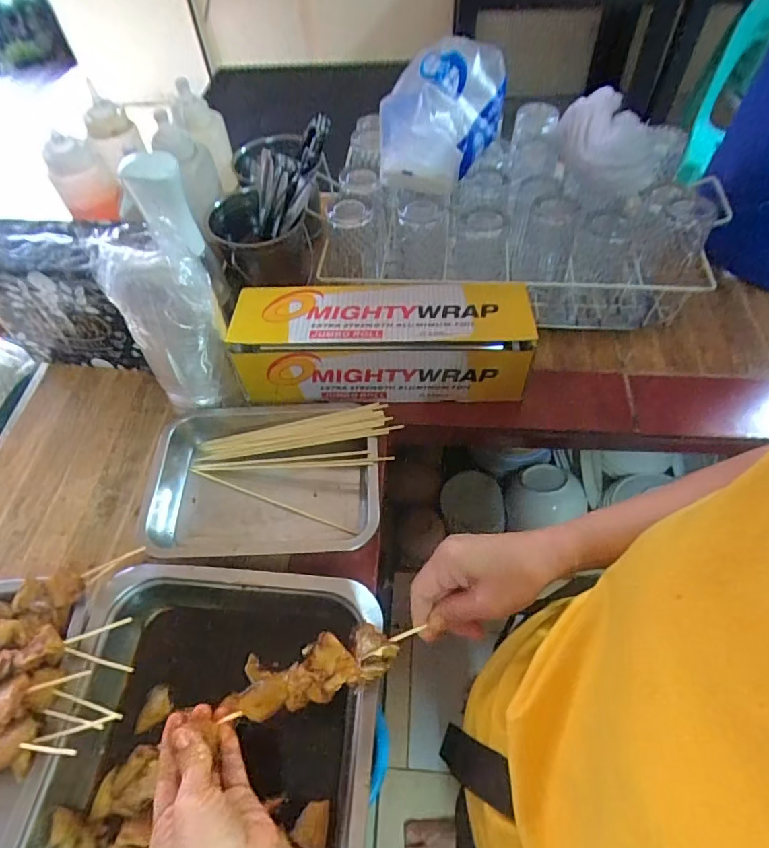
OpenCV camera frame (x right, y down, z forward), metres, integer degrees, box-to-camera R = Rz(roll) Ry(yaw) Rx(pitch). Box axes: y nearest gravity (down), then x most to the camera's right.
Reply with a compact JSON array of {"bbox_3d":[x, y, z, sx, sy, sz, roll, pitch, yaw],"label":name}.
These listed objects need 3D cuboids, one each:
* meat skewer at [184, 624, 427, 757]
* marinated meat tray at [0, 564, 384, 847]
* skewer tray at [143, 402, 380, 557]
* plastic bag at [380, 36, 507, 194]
[{"bbox_3d":[-0.051,0.192,0.396,0.152,0.019,0.043,-18,57,-7],"label":"meat skewer"},{"bbox_3d":[-0.157,0.296,0.424,0.286,0.054,0.333,3,56,5],"label":"marinated meat tray"},{"bbox_3d":[-0.137,0.056,0.595,0.268,0.042,0.214,-3,56,1],"label":"skewer tray"},{"bbox_3d":[0.080,-0.405,0.652,0.122,0.110,0.188,18,59,14],"label":"plastic bag"}]

